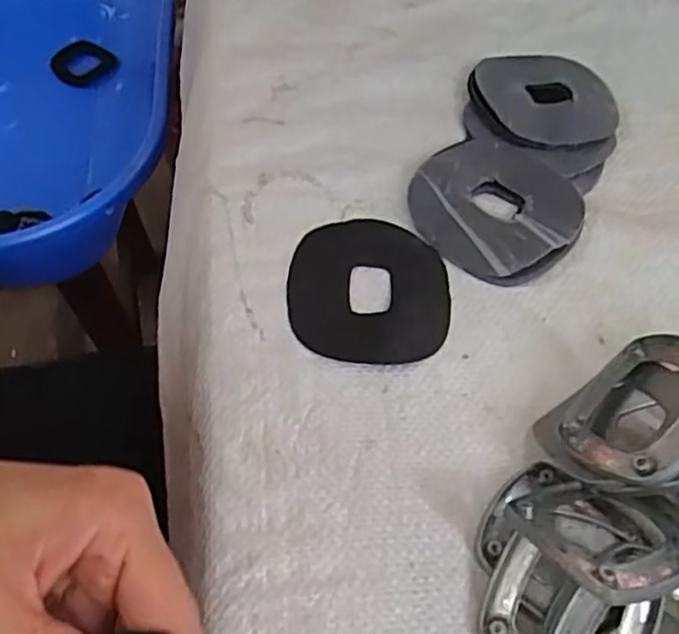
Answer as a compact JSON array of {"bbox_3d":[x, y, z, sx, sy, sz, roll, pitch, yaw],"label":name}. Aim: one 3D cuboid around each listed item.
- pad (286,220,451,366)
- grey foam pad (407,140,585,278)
[{"bbox_3d":[0.015,-0.013,0.332,0.076,0.004,0.079,6,57,0],"label":"pad"},{"bbox_3d":[0.083,-0.062,0.360,0.082,0.015,0.085,32,61,15],"label":"grey foam pad"}]

